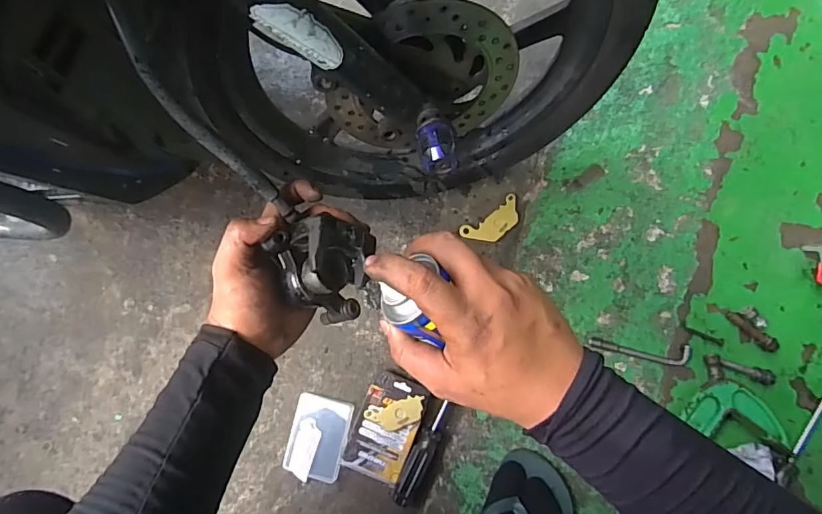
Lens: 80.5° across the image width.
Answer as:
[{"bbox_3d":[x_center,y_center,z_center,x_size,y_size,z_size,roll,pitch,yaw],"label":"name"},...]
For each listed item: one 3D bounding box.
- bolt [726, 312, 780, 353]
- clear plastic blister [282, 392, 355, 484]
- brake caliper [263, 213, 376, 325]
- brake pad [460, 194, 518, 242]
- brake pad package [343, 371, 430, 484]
[{"bbox_3d":[0.428,0.093,0.609,0.017,0.011,0.067,-44,73,-7],"label":"bolt"},{"bbox_3d":[-0.128,0.249,0.665,0.079,0.021,0.109,13,81,0],"label":"clear plastic blister"},{"bbox_3d":[-0.064,0.011,0.381,0.072,0.064,0.075,0,81,-1],"label":"brake caliper"},{"bbox_3d":[0.121,-0.049,0.703,0.093,0.013,0.044,-33,84,-6],"label":"brake pad"},{"bbox_3d":[-0.031,0.229,0.662,0.081,0.024,0.135,19,81,1],"label":"brake pad package"}]

